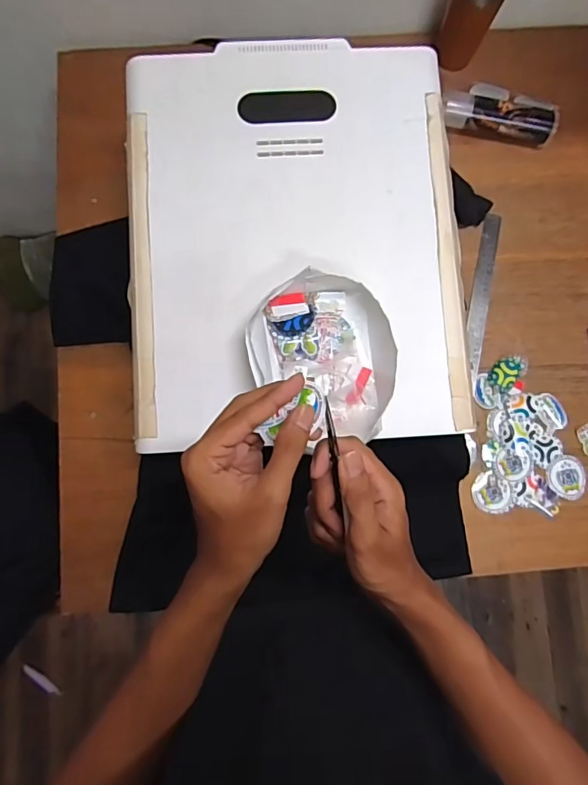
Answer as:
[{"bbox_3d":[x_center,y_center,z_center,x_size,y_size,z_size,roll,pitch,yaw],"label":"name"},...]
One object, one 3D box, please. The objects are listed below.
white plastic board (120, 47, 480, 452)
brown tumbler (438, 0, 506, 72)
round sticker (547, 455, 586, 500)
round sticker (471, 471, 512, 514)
[{"bbox_3d":[-0.001,-0.195,0.587,0.398,0.026,0.500,-4,83,-4],"label":"white plastic board"},{"bbox_3d":[0.269,-0.585,0.742,0.081,0.146,0.068,27,82,1],"label":"brown tumbler"},{"bbox_3d":[0.409,0.127,0.717,0.058,0.005,0.064,-2,83,-4],"label":"round sticker"},{"bbox_3d":[0.294,0.149,0.711,0.057,0.004,0.058,0,82,-3],"label":"round sticker"}]

